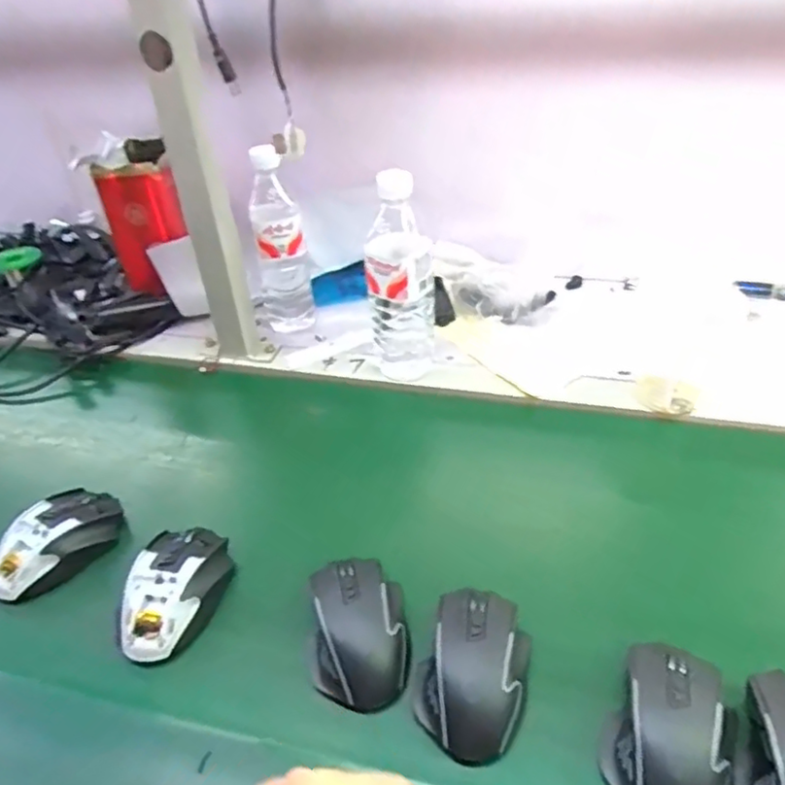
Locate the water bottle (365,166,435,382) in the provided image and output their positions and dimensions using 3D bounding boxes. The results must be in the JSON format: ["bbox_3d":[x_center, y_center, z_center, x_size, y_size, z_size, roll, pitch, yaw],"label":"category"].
[{"bbox_3d":[0.008,-0.116,0.702,0.070,0.225,0.061,-5,38,0],"label":"water bottle"}]

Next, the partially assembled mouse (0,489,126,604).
[{"bbox_3d":[-0.296,0.130,0.573,0.069,0.047,0.118,26,47,34],"label":"partially assembled mouse"}]

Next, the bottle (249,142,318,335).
[{"bbox_3d":[-0.142,-0.172,0.806,0.072,0.230,0.068,-12,38,-8],"label":"bottle"}]

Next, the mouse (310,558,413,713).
[{"bbox_3d":[-0.025,0.175,0.486,0.074,0.048,0.112,-6,38,-1],"label":"mouse"}]

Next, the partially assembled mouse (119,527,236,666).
[{"bbox_3d":[-0.170,0.156,0.522,0.067,0.042,0.114,1,38,8],"label":"partially assembled mouse"}]

